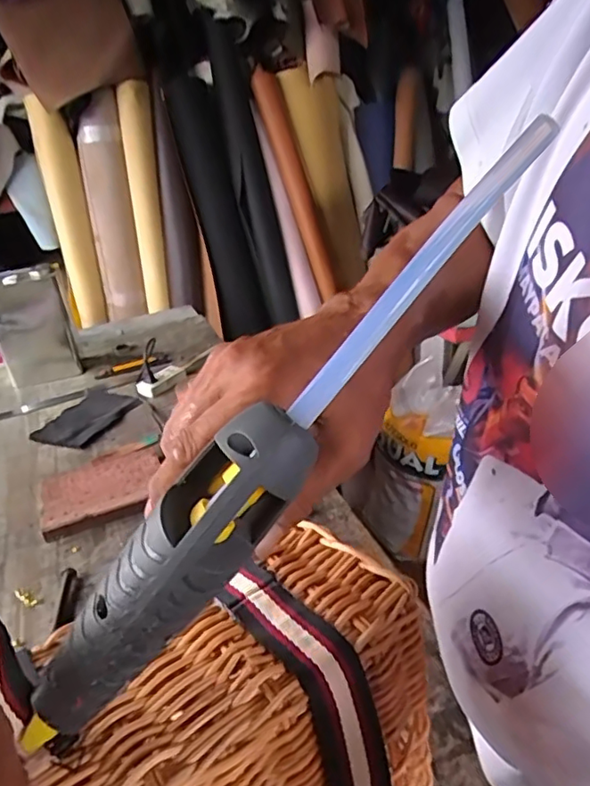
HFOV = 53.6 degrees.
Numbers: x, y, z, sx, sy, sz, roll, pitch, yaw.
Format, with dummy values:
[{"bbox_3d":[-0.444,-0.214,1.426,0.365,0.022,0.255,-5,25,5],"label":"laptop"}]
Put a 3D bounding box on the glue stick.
[{"bbox_3d":[0.045,-0.044,0.213,0.138,0.007,0.008,-50,34,2],"label":"glue stick"}]

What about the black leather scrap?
[{"bbox_3d":[-0.403,0.043,1.139,0.151,0.009,0.208,6,30,22],"label":"black leather scrap"}]

